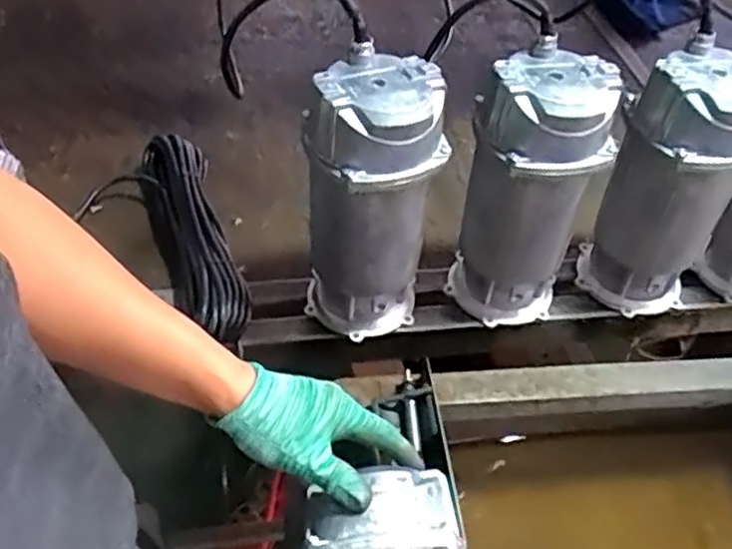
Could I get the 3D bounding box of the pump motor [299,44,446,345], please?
[{"bbox_3d":[0.006,-0.068,0.730,0.121,0.291,0.118,-32,56,-29],"label":"pump motor"}]

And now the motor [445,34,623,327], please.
[{"bbox_3d":[0.171,-0.079,0.753,0.135,0.292,0.118,15,48,10],"label":"motor"}]

